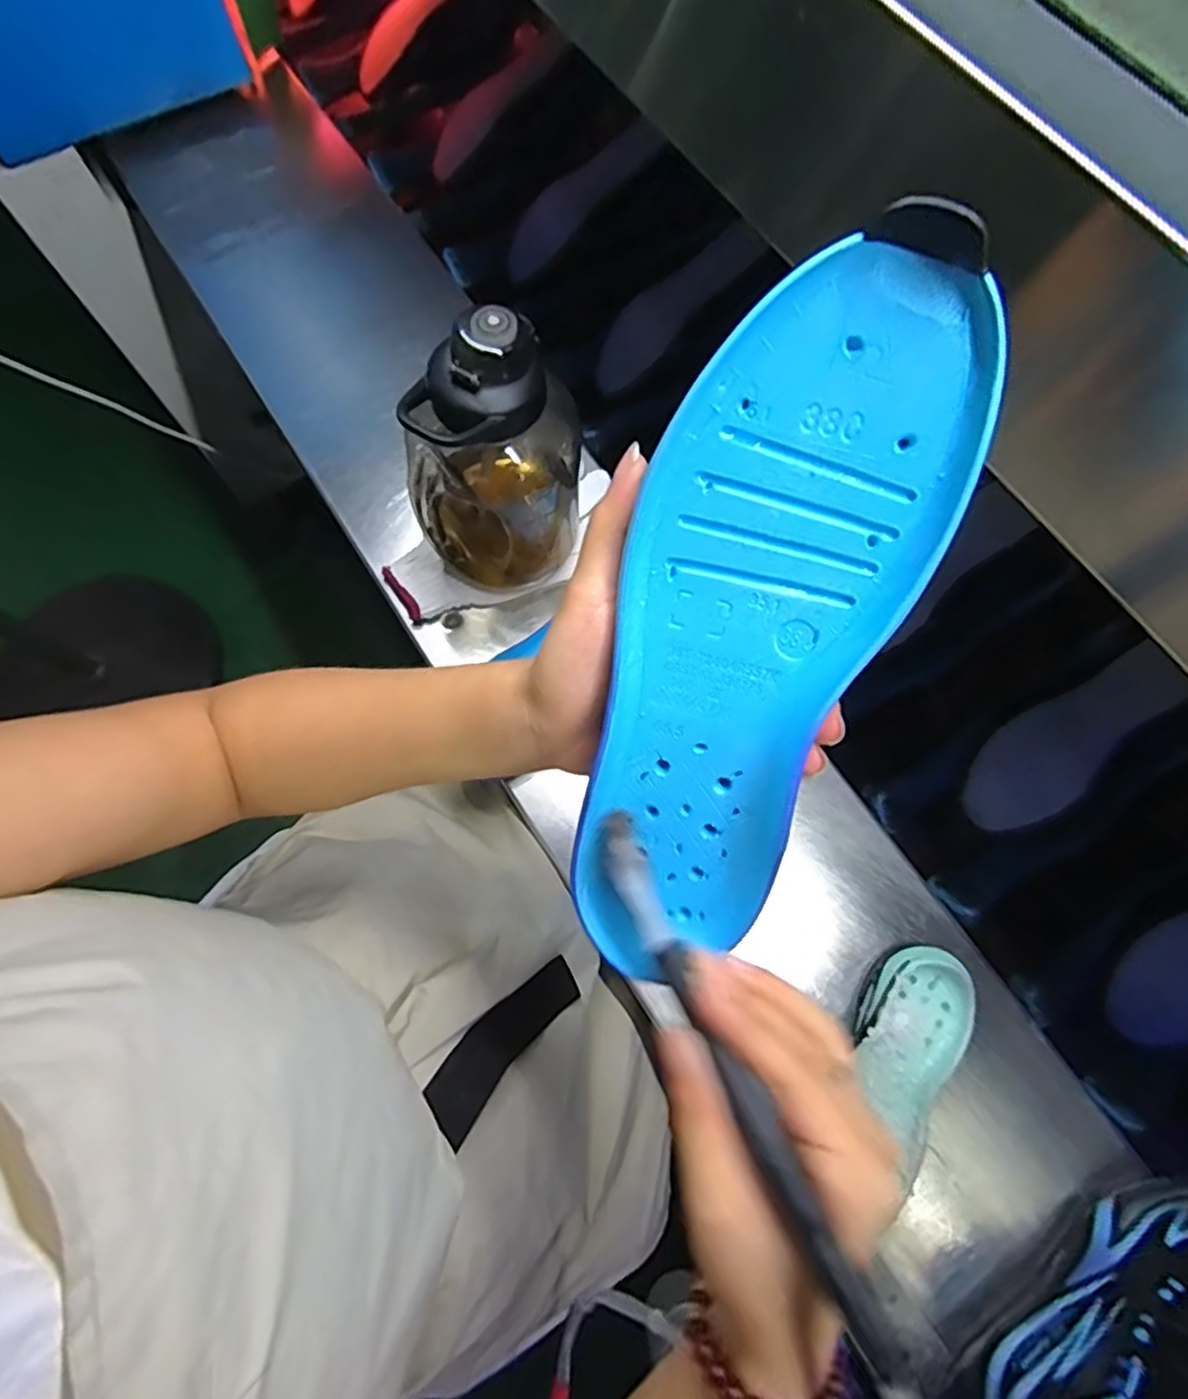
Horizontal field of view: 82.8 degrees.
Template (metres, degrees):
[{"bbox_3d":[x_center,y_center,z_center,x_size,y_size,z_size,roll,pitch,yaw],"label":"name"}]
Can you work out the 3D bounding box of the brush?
[{"bbox_3d":[0.044,0.117,0.229,0.017,0.015,0.177,-25,57,-10],"label":"brush"}]

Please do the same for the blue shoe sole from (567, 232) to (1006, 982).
[{"bbox_3d":[0.048,-0.011,0.231,0.090,0.034,0.243,18,113,5],"label":"blue shoe sole"}]

